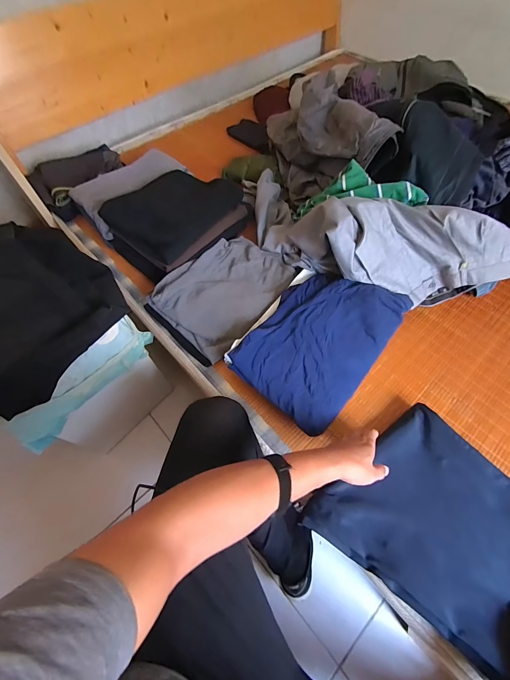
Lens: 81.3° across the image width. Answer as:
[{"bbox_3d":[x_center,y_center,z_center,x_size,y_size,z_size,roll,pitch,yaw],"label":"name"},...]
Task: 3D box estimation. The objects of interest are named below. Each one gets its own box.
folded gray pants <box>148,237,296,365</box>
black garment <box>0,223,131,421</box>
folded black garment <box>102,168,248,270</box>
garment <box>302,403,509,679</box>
[{"bbox_3d":[-0.070,-0.135,0.774,0.259,0.057,0.363,35,67,20],"label":"folded gray pants"},{"bbox_3d":[-0.520,-0.101,0.632,0.447,0.113,0.328,32,66,19],"label":"black garment"},{"bbox_3d":[-0.213,-0.367,0.856,0.256,0.118,0.329,34,67,20],"label":"folded black garment"},{"bbox_3d":[0.310,0.316,0.486,0.311,0.047,0.320,-34,64,-16],"label":"garment"}]

